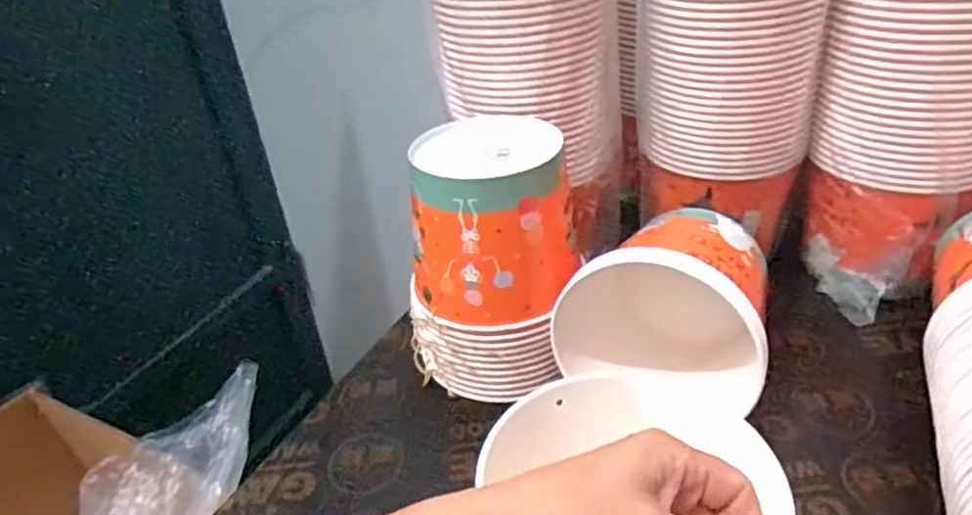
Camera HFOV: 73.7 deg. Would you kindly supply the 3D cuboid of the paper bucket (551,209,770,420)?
[{"bbox_3d":[0.163,0.039,0.558,0.162,0.145,0.159,13,38,28],"label":"paper bucket"}]

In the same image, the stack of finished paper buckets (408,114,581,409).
[{"bbox_3d":[0.004,0.007,0.594,0.145,0.226,0.133,3,34,14],"label":"stack of finished paper buckets"}]

